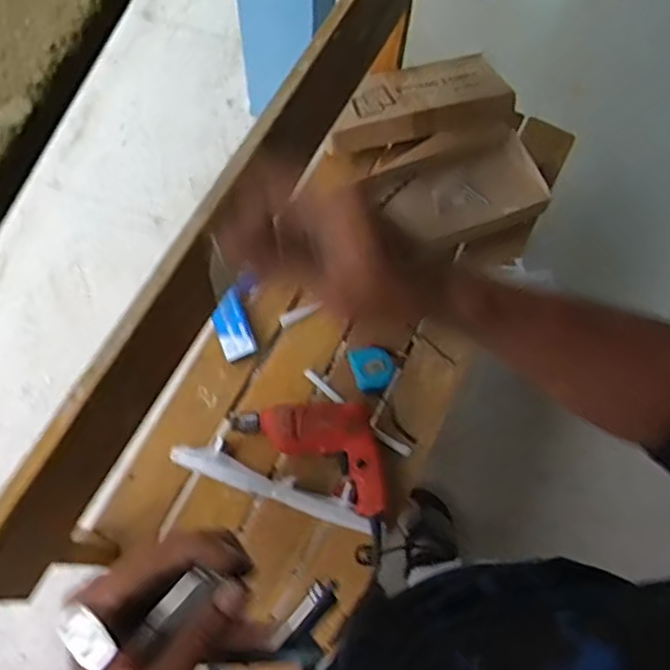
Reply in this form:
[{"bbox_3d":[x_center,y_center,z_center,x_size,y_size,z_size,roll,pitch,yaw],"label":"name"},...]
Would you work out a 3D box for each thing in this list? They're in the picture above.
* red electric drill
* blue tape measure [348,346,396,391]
[{"bbox_3d":[-0.008,0.166,0.992,0.284,0.066,0.154,37,73,10],"label":"red electric drill"},{"bbox_3d":[0.061,0.053,1.037,0.071,0.038,0.068,-3,71,-4],"label":"blue tape measure"}]

